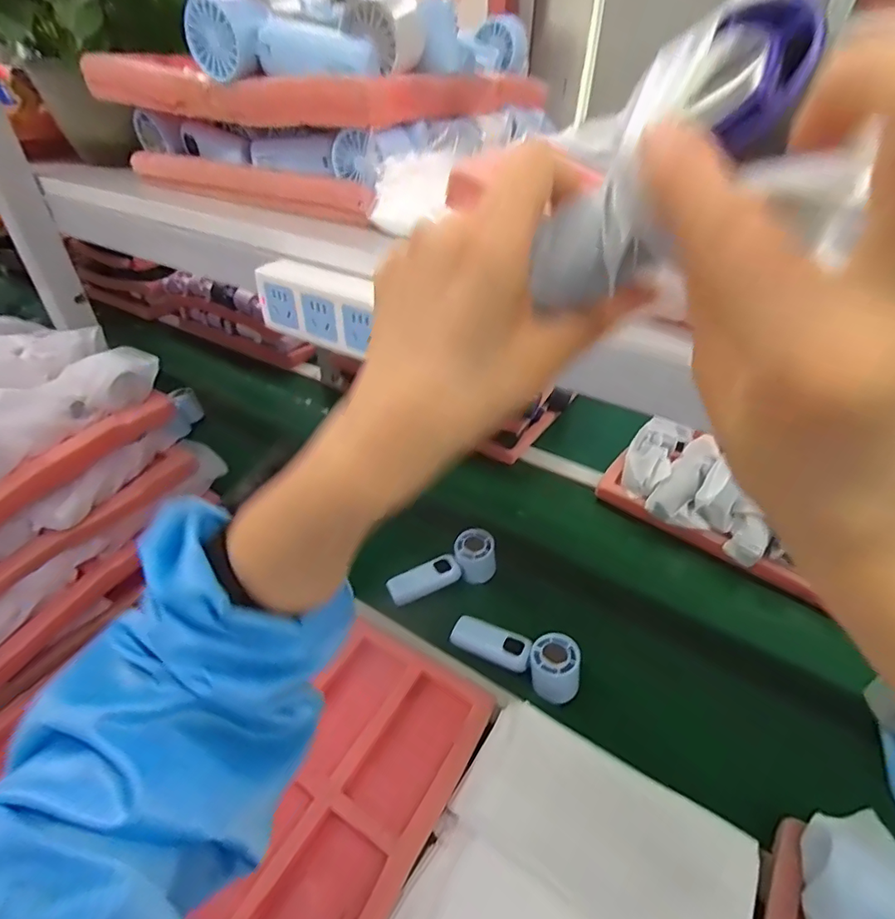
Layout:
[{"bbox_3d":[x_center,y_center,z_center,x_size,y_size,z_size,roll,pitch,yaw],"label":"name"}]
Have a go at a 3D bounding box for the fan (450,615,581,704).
[{"bbox_3d":[0.082,0.224,0.589,0.152,0.056,0.048,19,42,21],"label":"fan"}]

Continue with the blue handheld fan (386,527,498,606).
[{"bbox_3d":[-0.006,0.154,0.686,0.152,0.054,0.049,-24,44,-9],"label":"blue handheld fan"}]

